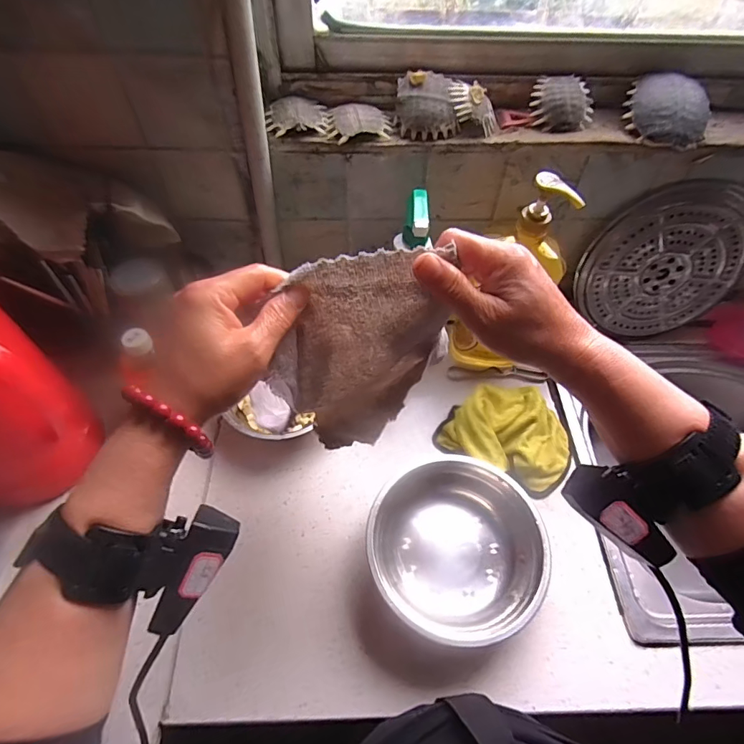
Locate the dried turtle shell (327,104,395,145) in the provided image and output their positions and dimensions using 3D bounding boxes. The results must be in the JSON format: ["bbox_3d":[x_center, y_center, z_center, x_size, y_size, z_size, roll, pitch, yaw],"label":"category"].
[{"bbox_3d":[-0.015,-0.297,0.545,0.076,0.018,0.051,-4,56,-5],"label":"dried turtle shell"}]

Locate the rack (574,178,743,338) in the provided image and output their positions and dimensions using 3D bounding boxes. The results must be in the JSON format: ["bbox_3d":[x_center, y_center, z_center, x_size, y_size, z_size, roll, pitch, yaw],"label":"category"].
[{"bbox_3d":[0.437,-0.157,0.678,0.247,0.236,0.018,-7,41,5],"label":"rack"}]

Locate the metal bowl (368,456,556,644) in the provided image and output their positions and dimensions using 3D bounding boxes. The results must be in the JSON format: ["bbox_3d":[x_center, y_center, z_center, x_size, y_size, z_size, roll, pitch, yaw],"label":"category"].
[{"bbox_3d":[0.096,0.208,0.541,0.196,0.059,0.192,1,55,-1],"label":"metal bowl"}]

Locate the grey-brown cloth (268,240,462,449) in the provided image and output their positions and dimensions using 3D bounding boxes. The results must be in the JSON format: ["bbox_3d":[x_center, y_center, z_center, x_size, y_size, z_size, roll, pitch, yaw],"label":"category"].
[{"bbox_3d":[-0.011,0.010,0.370,0.123,0.239,0.046,-11,58,-11],"label":"grey-brown cloth"}]

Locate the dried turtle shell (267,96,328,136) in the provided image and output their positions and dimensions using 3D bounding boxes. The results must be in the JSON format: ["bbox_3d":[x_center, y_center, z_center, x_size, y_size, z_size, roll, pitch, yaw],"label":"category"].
[{"bbox_3d":[-0.089,-0.308,0.546,0.071,0.019,0.059,-5,56,-6],"label":"dried turtle shell"}]

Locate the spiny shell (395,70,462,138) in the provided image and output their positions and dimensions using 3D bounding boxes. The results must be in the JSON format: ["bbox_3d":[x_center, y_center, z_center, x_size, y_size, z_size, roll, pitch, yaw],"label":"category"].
[{"bbox_3d":[0.066,-0.319,0.546,0.079,0.045,0.074,-11,57,-10],"label":"spiny shell"}]

